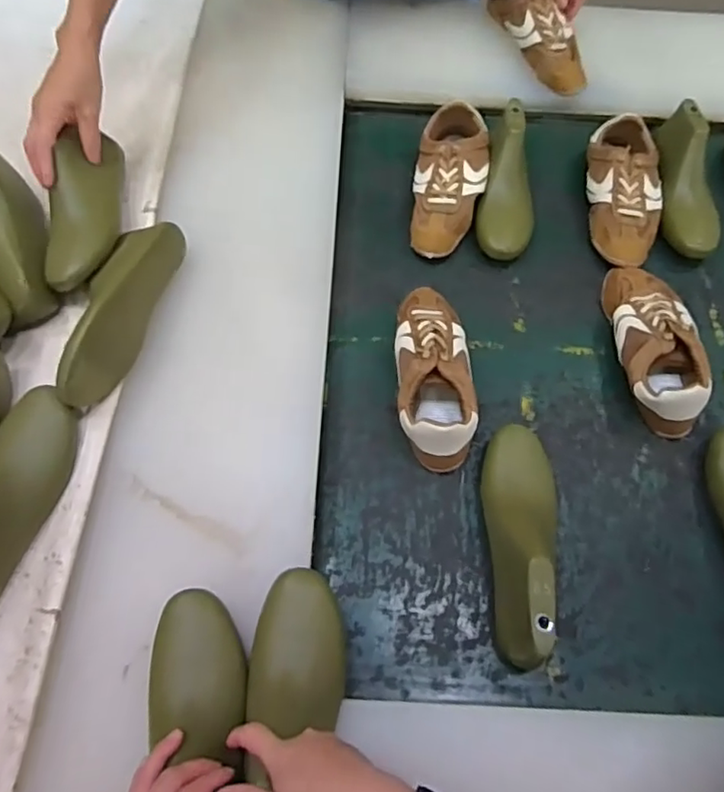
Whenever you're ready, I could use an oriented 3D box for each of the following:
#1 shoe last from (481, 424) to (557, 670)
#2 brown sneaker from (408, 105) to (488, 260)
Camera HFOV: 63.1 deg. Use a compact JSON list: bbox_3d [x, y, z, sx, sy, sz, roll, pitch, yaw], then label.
[{"bbox_3d":[0.177,0.145,0.620,0.080,0.091,0.255,1,65,-2],"label":"shoe last"},{"bbox_3d":[0.126,-0.304,0.838,0.096,0.075,0.226,7,65,1],"label":"brown sneaker"}]

